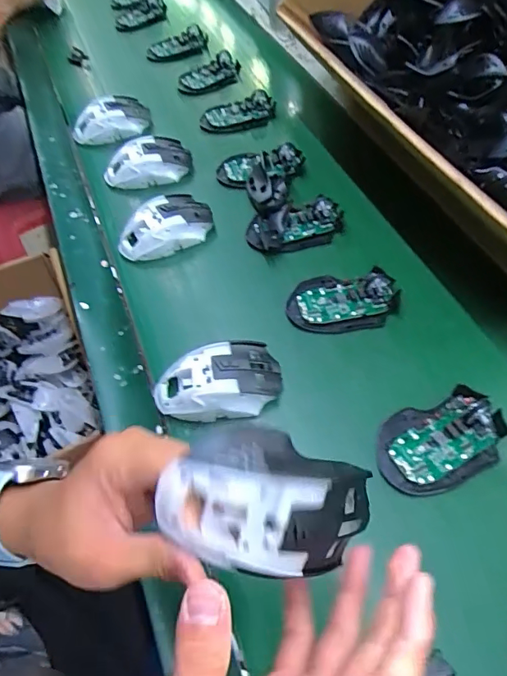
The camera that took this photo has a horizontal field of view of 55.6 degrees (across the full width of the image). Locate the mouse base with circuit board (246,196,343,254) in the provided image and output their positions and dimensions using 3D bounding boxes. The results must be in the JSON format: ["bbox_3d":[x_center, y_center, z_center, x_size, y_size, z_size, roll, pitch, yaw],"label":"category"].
[{"bbox_3d":[0.050,-0.131,0.561,0.113,0.020,0.058,-10,55,-2],"label":"mouse base with circuit board"}]

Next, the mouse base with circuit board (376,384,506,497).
[{"bbox_3d":[0.159,0.086,0.406,0.113,0.024,0.072,-18,56,-7],"label":"mouse base with circuit board"}]

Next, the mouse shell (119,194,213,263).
[{"bbox_3d":[-0.101,-0.128,0.558,0.114,0.037,0.063,-38,60,-19],"label":"mouse shell"}]

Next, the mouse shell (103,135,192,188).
[{"bbox_3d":[-0.138,-0.228,0.628,0.111,0.032,0.073,-18,56,-7],"label":"mouse shell"}]

